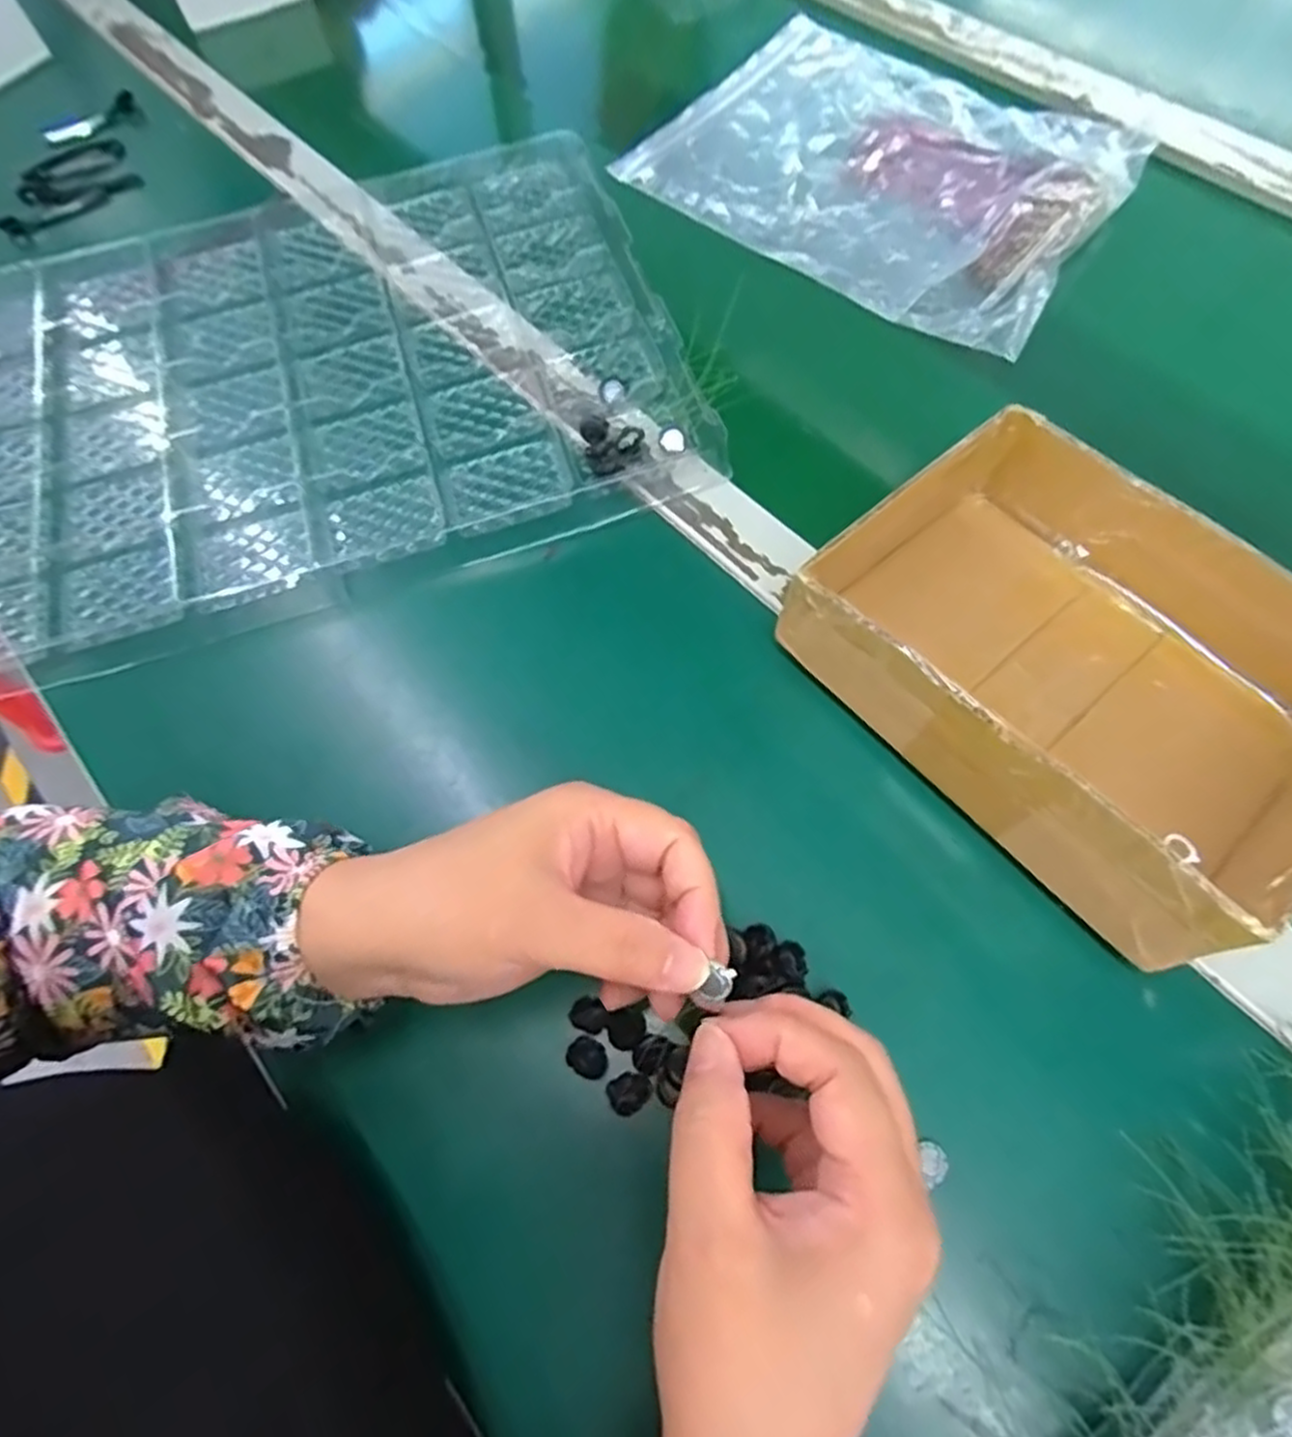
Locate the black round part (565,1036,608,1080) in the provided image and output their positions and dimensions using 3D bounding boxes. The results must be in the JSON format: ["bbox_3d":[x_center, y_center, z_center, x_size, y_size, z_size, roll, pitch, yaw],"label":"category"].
[{"bbox_3d":[-0.022,0.132,0.283,0.016,0.005,0.014,30,71,15],"label":"black round part"}]

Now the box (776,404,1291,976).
[{"bbox_3d":[0.185,-0.026,0.310,0.164,0.064,0.205,-40,70,-14],"label":"box"}]

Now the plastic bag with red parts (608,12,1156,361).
[{"bbox_3d":[0.159,-0.383,0.494,0.313,0.034,0.240,35,72,17],"label":"plastic bag with red parts"}]

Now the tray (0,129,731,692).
[{"bbox_3d":[-0.212,-0.202,0.428,0.435,0.020,0.309,-16,66,-4],"label":"tray"}]

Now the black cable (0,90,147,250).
[{"bbox_3d":[-0.416,-0.408,0.536,0.082,0.017,0.146,-12,66,-3],"label":"black cable"}]

